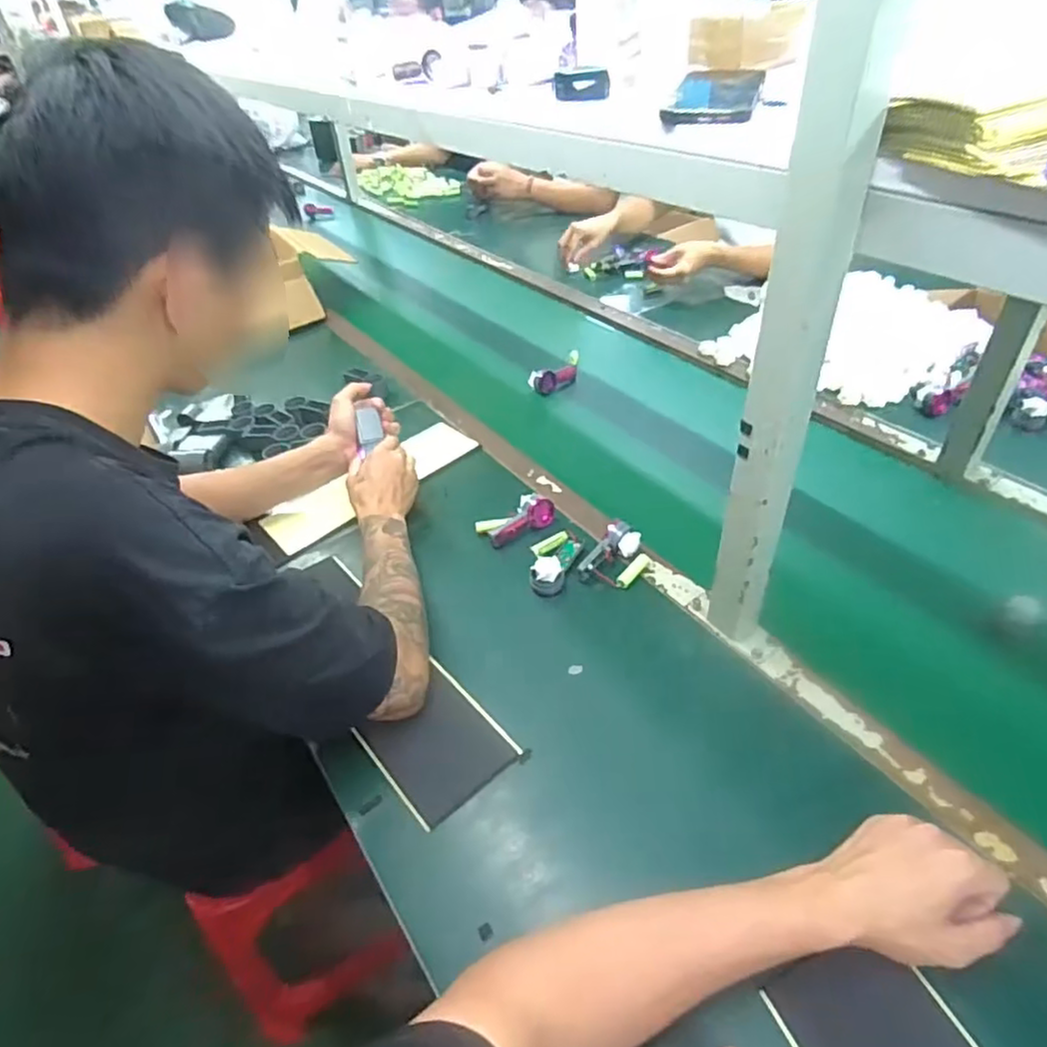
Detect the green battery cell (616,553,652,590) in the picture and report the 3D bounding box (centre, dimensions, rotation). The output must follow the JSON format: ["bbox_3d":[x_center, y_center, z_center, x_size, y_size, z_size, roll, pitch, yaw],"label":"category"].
[{"bbox_3d":[0.131,0.056,0.764,0.017,0.013,0.061,25,49,30],"label":"green battery cell"}]

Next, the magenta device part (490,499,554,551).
[{"bbox_3d":[-0.001,0.003,0.835,0.093,0.040,0.026,-22,44,-19],"label":"magenta device part"}]

